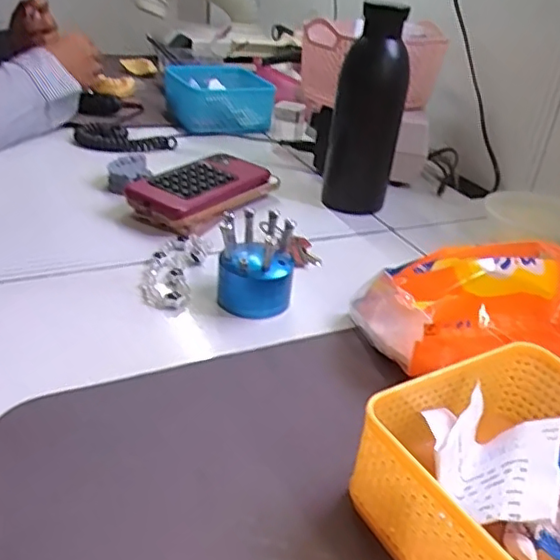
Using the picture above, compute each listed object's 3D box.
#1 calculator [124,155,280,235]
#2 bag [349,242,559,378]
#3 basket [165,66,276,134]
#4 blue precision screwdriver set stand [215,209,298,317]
[{"bbox_3d":[-0.077,-0.094,0.617,0.080,0.034,0.156,24,34,28],"label":"calculator"},{"bbox_3d":[0.151,0.013,0.434,0.171,0.064,0.093,-6,33,-17],"label":"bag"},{"bbox_3d":[-0.090,-0.268,0.875,0.132,0.063,0.134,-10,33,-26],"label":"basket"},{"bbox_3d":[-0.017,-0.014,0.466,0.060,0.067,0.057,5,32,0],"label":"blue precision screwdriver set stand"}]

